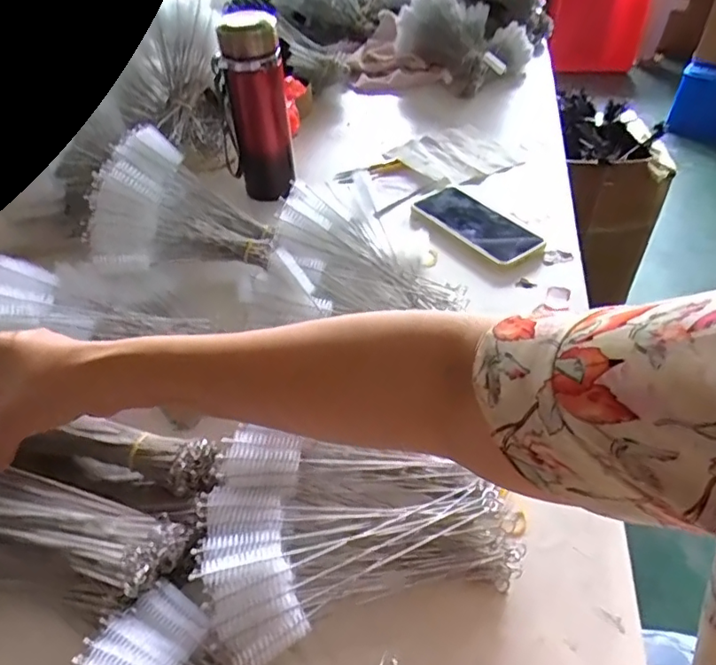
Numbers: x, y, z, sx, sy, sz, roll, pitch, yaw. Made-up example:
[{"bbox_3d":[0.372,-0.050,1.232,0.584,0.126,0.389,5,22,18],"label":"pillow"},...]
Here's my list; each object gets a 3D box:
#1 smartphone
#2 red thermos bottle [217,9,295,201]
[{"bbox_3d":[0.146,-0.133,0.678,0.086,0.008,0.167,-27,50,-24],"label":"smartphone"},{"bbox_3d":[-0.126,-0.279,0.692,0.070,0.200,0.074,-12,45,-11],"label":"red thermos bottle"}]

